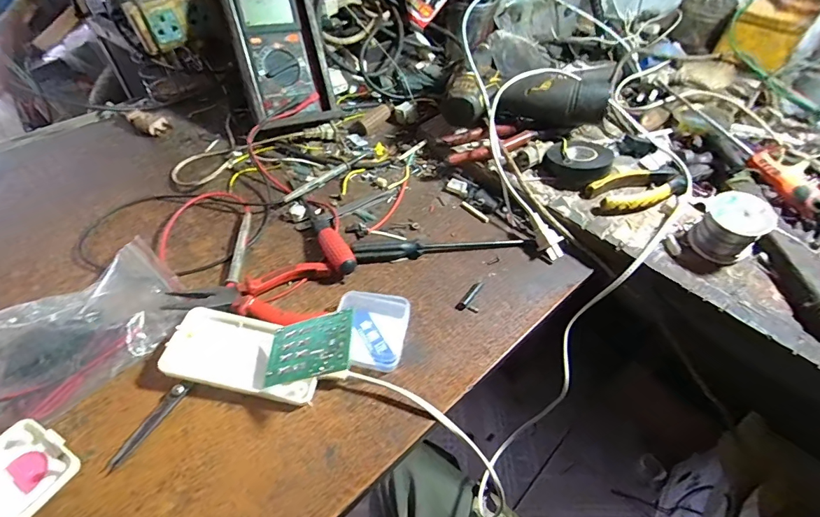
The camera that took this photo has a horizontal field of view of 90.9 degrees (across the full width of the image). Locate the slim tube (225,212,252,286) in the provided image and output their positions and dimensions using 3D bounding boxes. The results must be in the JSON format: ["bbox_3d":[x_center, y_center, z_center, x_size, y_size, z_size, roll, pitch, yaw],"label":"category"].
[{"bbox_3d":[-0.178,-0.009,0.424,0.012,0.012,0.099,-1,52,-7],"label":"slim tube"}]

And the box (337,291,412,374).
[{"bbox_3d":[-0.036,0.064,0.365,0.064,0.025,0.064,11,52,3],"label":"box"}]

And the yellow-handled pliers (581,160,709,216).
[{"bbox_3d":[0.281,-0.090,0.476,0.169,0.027,0.063,-20,55,-17],"label":"yellow-handled pliers"}]

